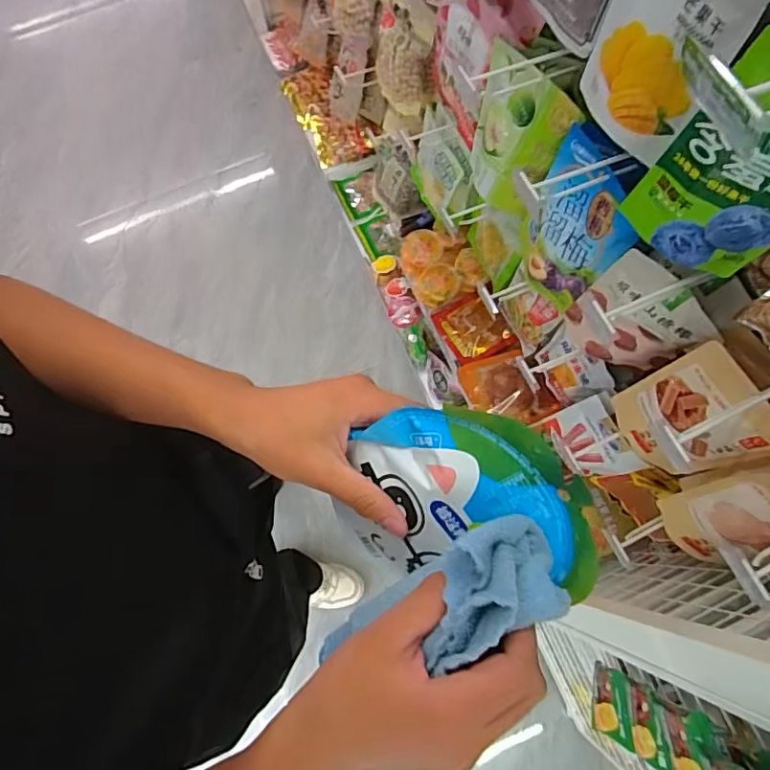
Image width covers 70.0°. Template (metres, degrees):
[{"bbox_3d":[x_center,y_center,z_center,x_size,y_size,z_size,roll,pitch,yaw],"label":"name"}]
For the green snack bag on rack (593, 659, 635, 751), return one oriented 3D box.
[{"bbox_3d":[0.355,0.499,0.859,0.025,0.115,0.103,4,76,0],"label":"green snack bag on rack"}]

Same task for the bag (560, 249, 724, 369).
[{"bbox_3d":[0.340,-0.084,0.760,0.147,0.215,0.044,42,79,9],"label":"bag"}]

